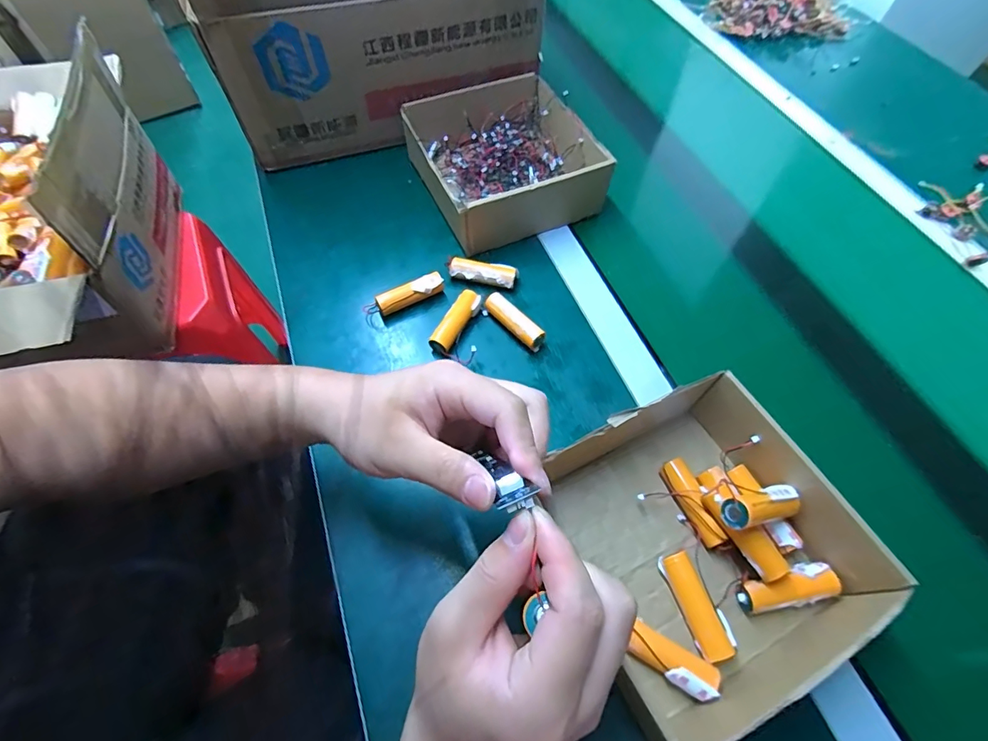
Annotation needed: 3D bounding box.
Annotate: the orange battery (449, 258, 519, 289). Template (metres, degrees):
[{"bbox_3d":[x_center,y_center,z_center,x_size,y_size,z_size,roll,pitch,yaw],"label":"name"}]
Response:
[{"bbox_3d":[-0.012,-0.104,0.492,0.072,0.019,0.021,11,61,5],"label":"orange battery"}]

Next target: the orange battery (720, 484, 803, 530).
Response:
[{"bbox_3d":[0.198,0.099,0.334,0.075,0.021,0.022,-1,56,-27],"label":"orange battery"}]

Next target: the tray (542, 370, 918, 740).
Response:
[{"bbox_3d":[0.152,0.126,0.340,0.212,0.072,0.202,-22,63,-13],"label":"tray"}]

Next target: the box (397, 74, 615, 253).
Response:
[{"bbox_3d":[0.013,-0.253,0.553,0.199,0.073,0.200,-20,63,-12],"label":"box"}]

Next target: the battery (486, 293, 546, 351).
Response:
[{"bbox_3d":[0.020,-0.048,0.463,0.022,0.022,0.070,-38,68,-20],"label":"battery"}]

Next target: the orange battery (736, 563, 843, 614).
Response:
[{"bbox_3d":[0.216,0.164,0.343,0.076,0.020,0.024,-10,61,-7],"label":"orange battery"}]

